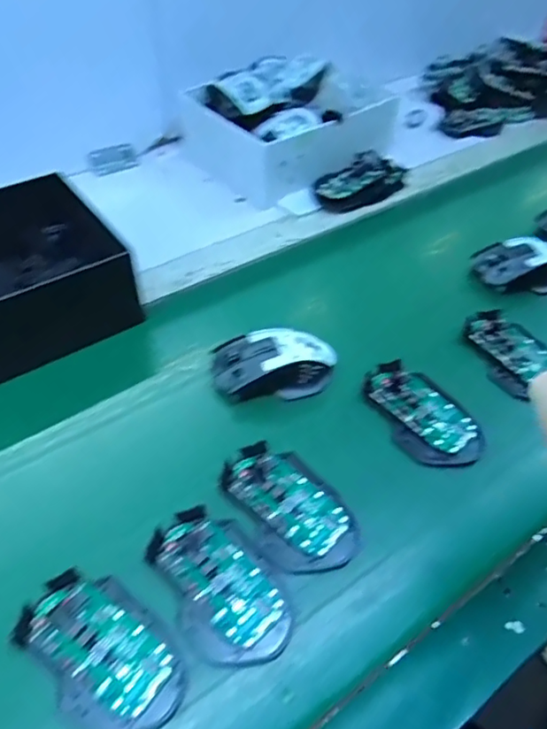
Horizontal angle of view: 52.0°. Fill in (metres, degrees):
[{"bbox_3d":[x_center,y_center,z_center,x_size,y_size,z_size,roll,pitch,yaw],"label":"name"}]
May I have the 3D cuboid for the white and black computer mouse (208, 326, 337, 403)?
[{"bbox_3d":[0.001,-0.004,0.521,0.115,0.035,0.065,0,51,-6],"label":"white and black computer mouse"}]

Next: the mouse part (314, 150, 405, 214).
[{"bbox_3d":[0.119,-0.245,0.733,0.148,0.038,0.074,-27,58,-25],"label":"mouse part"}]

